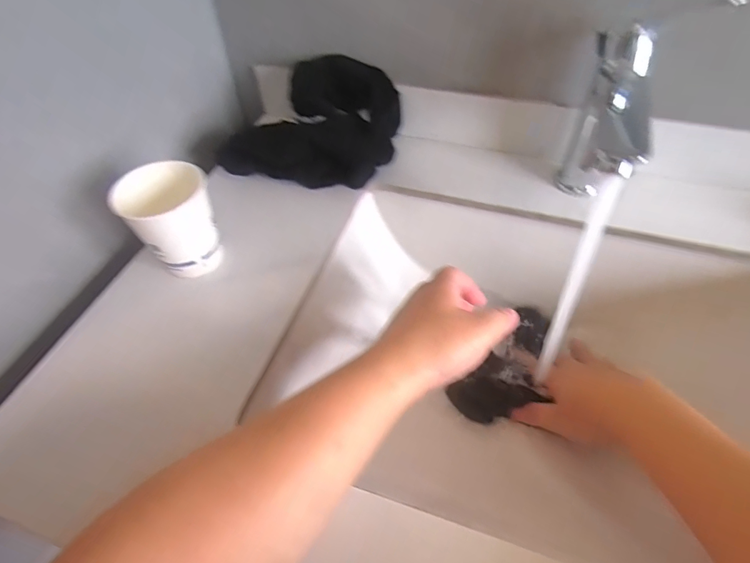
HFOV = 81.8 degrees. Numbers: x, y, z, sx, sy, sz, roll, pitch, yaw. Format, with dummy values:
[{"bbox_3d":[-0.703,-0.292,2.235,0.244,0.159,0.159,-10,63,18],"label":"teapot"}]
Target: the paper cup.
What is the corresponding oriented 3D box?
[{"bbox_3d":[-0.174,-0.051,0.381,0.071,0.085,0.065,-37,58,-24],"label":"paper cup"}]

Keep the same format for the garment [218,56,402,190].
[{"bbox_3d":[-0.065,-0.176,0.476,0.175,0.077,0.149,12,53,13],"label":"garment"}]

